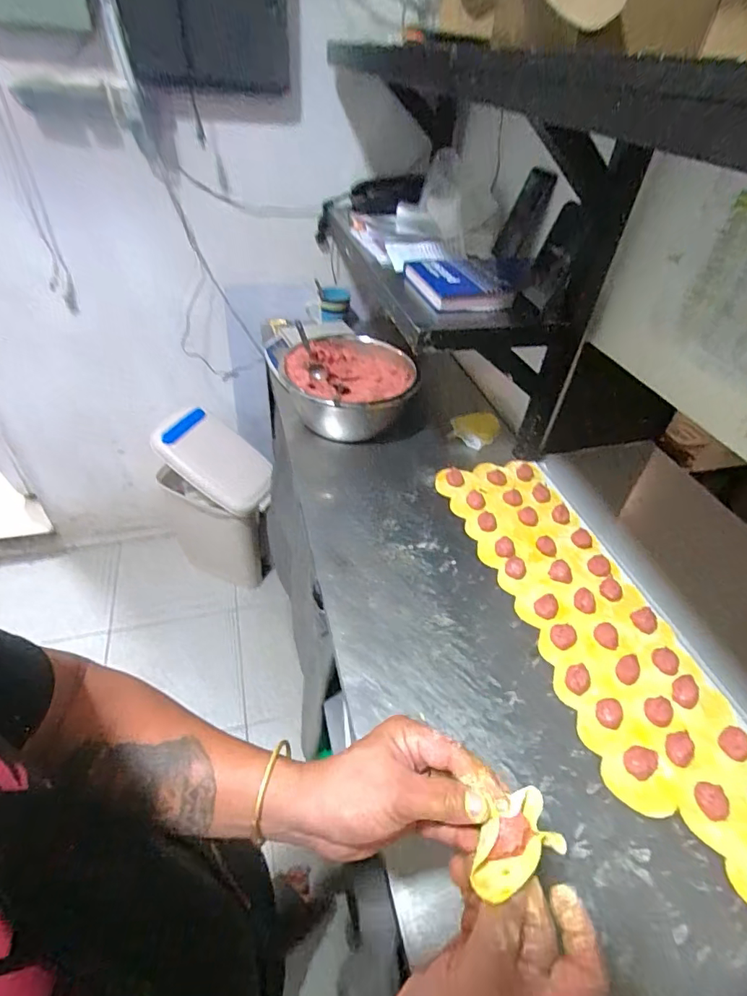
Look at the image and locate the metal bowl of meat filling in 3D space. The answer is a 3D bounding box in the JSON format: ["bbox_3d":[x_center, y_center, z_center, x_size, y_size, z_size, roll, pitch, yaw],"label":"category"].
[{"bbox_3d":[-0.045,-0.230,1.030,0.259,0.137,0.282,4,42,-1],"label":"metal bowl of meat filling"}]

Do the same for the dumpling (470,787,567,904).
[{"bbox_3d":[0.092,0.228,0.313,0.061,0.026,0.039,-17,47,-23],"label":"dumpling"}]

